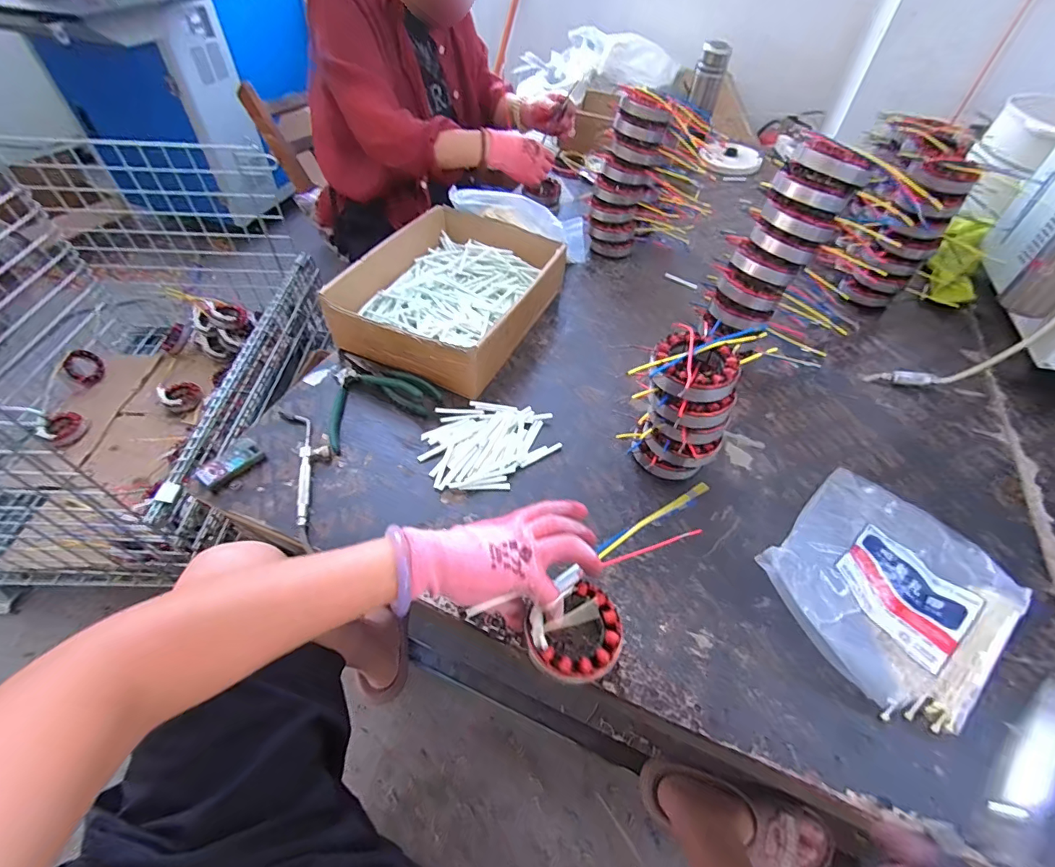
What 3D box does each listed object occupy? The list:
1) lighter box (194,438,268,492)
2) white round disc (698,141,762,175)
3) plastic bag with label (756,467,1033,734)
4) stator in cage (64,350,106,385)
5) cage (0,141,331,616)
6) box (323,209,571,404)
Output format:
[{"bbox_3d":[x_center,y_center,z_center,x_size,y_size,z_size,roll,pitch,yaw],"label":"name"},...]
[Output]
[{"bbox_3d":[-0.343,0.036,0.535,0.032,0.016,0.070,36,57,24],"label":"lighter box"},{"bbox_3d":[0.515,-0.707,1.180,0.149,0.034,0.180,12,51,7],"label":"white round disc"},{"bbox_3d":[0.372,0.144,0.465,0.242,0.057,0.198,-32,59,-26],"label":"plastic bag with label"},{"bbox_3d":[-1.166,-0.174,1.221,0.025,0.088,0.080,-8,15,13],"label":"stator in cage"},{"bbox_3d":[-0.920,-0.193,1.005,0.697,0.521,0.855,1,50,-2],"label":"cage"},{"bbox_3d":[-0.113,-0.205,0.709,0.247,0.095,0.303,21,52,13],"label":"box"}]

